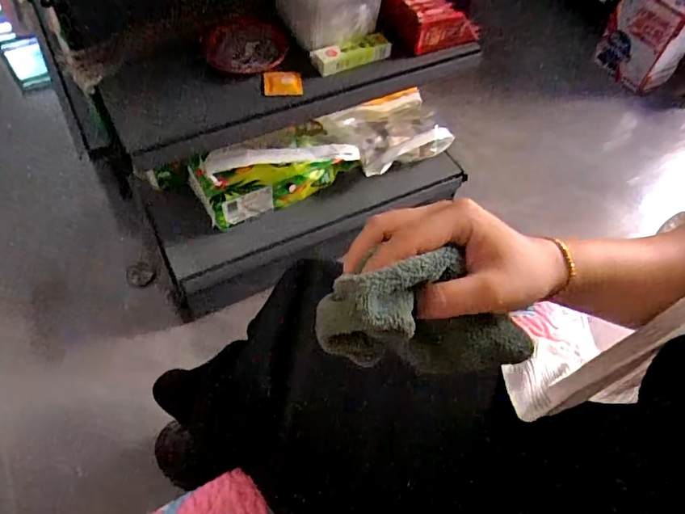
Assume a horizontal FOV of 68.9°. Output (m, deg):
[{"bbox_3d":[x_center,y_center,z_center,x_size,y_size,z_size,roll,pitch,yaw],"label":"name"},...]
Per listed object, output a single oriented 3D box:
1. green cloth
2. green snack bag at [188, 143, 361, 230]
[{"bbox_3d":[0.055,0.037,0.285,0.134,0.050,0.054,17,51,-27],"label":"green cloth"},{"bbox_3d":[-0.130,-0.174,1.005,0.320,0.180,0.087,-14,58,-14],"label":"green snack bag"}]

